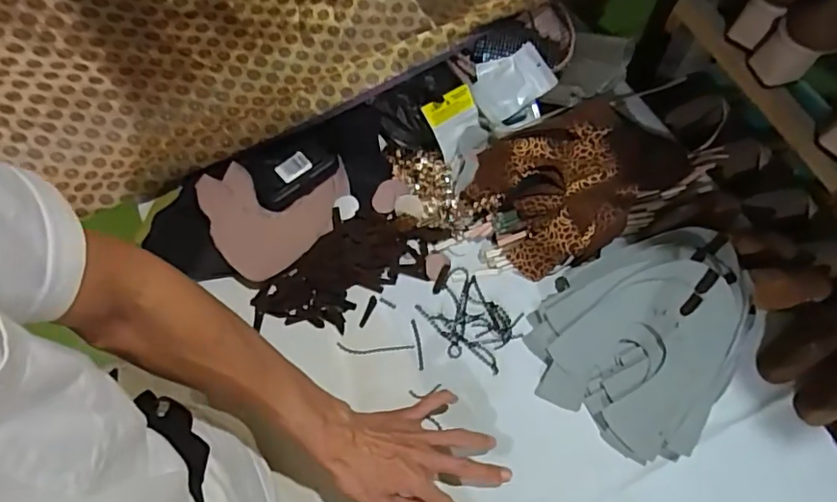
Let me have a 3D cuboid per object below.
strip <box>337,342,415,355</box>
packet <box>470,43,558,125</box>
[{"bbox_3d":[-0.050,0.115,0.648,0.090,0.004,0.013,2,64,3],"label":"strip"},{"bbox_3d":[0.122,-0.225,0.737,0.099,0.017,0.083,-33,76,11],"label":"packet"}]

